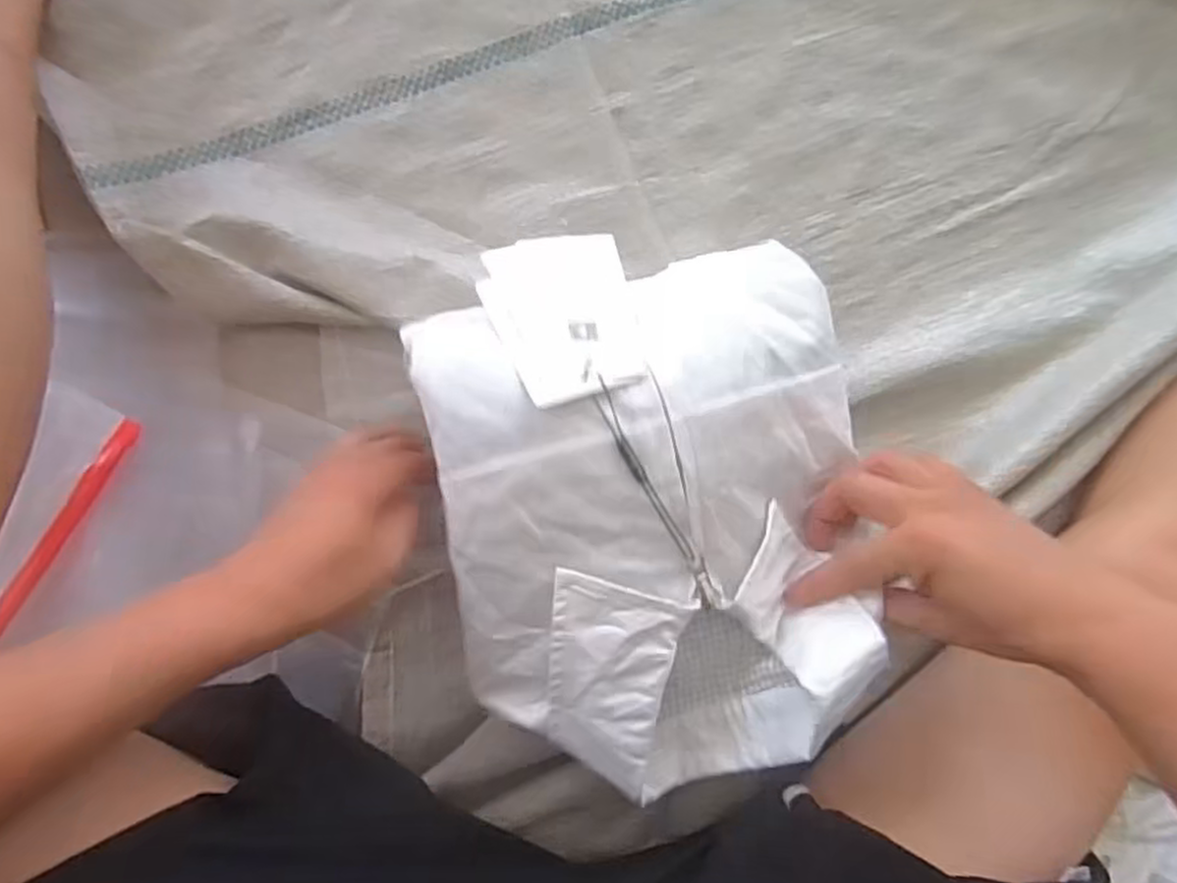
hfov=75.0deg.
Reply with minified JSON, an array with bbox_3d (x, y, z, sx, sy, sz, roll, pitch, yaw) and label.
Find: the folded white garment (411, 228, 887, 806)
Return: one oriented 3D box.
[{"bbox_3d":[0.045,0.043,0.457,0.248,0.082,0.338,-10,93,-6],"label":"folded white garment"}]

